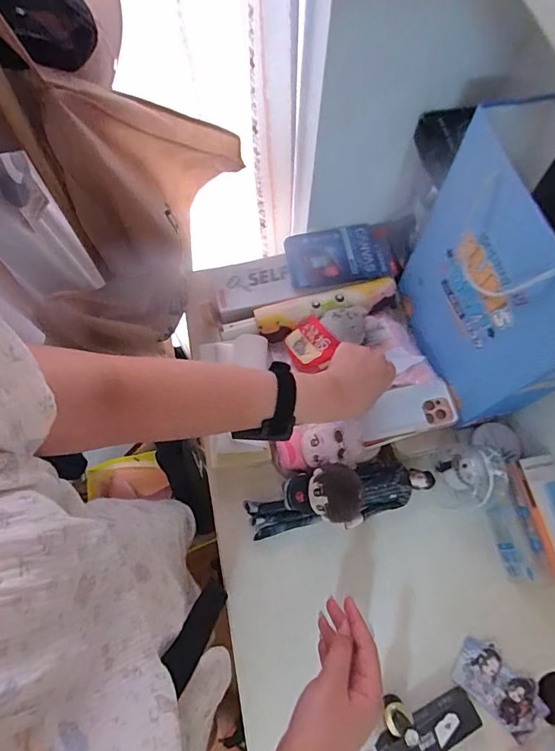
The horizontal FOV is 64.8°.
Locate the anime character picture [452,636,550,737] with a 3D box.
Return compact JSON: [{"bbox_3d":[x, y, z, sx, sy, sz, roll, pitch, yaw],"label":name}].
[{"bbox_3d":[0.291,0.408,0.572,0.116,0.010,0.067,39,74,13],"label":"anime character picture"}]

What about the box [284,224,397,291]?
[{"bbox_3d":[0.106,-0.197,0.728,0.174,0.029,0.101,-7,70,-3],"label":"box"}]

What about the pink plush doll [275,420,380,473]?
[{"bbox_3d":[0.073,0.100,0.617,0.148,0.057,0.066,-5,70,-2],"label":"pink plush doll"}]

